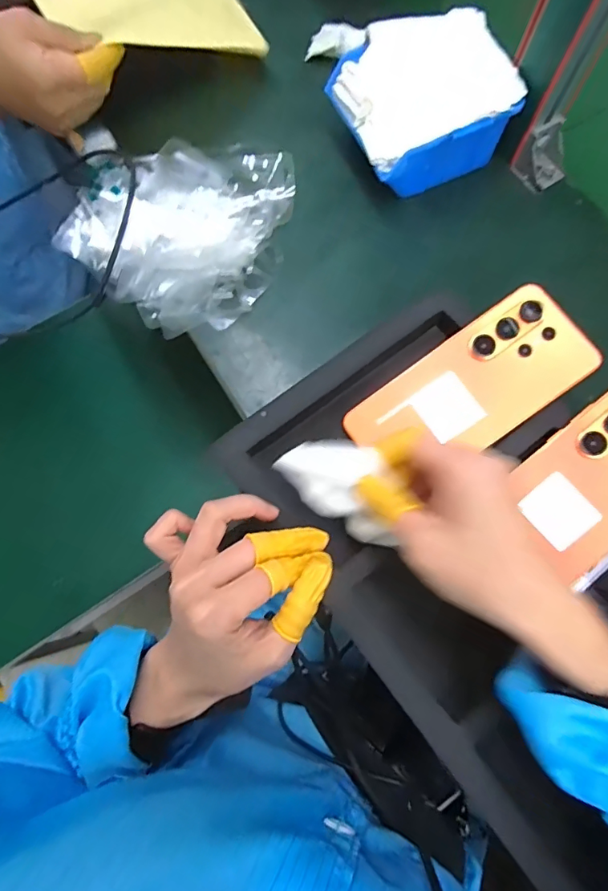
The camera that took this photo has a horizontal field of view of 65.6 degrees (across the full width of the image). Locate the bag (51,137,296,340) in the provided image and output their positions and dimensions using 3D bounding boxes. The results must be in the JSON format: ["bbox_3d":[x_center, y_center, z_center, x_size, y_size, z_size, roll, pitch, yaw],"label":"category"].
[{"bbox_3d":[-0.107,-0.208,0.435,0.189,0.034,0.193,37,77,8],"label":"bag"}]

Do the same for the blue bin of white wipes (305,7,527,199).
[{"bbox_3d":[0.104,-0.314,0.434,0.141,0.070,0.131,-23,77,-7],"label":"blue bin of white wipes"}]

